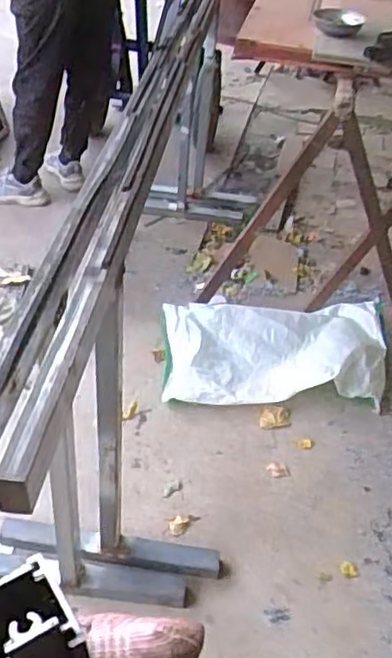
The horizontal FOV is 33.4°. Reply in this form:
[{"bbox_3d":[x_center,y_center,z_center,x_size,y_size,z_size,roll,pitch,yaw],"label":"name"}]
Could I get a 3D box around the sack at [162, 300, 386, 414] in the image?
[{"bbox_3d":[0.236,0.052,1.897,0.650,0.123,0.385,1,41,-4],"label":"sack"}]

